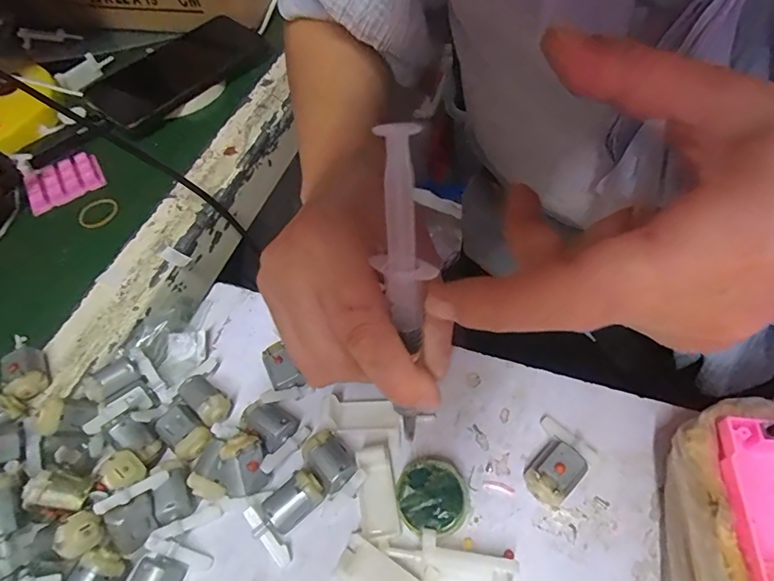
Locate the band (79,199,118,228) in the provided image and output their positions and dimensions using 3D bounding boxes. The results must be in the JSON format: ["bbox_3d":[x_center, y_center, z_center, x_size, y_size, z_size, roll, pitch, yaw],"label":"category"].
[{"bbox_3d":[-0.228,-0.061,0.363,0.023,0.007,0.030,36,68,12],"label":"band"}]

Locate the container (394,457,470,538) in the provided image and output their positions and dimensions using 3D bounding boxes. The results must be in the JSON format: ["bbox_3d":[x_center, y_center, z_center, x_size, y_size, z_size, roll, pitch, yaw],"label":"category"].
[{"bbox_3d":[0.021,0.098,0.219,0.032,0.016,0.033,-2,55,4],"label":"container"}]

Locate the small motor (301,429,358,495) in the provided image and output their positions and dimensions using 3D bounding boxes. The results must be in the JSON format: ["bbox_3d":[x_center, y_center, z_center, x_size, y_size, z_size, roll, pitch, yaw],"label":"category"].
[{"bbox_3d":[-0.029,0.085,0.230,0.019,0.016,0.027,-40,61,-20],"label":"small motor"}]

